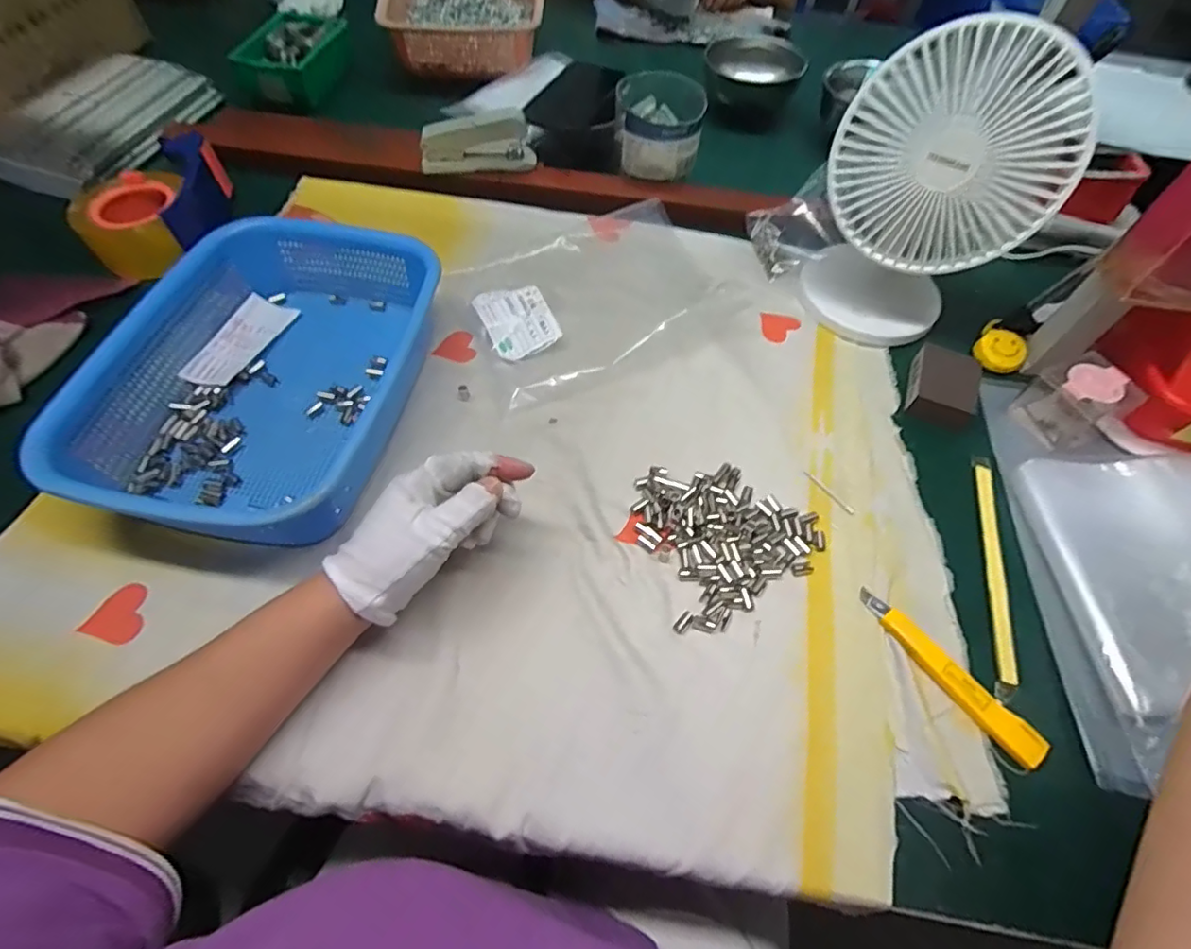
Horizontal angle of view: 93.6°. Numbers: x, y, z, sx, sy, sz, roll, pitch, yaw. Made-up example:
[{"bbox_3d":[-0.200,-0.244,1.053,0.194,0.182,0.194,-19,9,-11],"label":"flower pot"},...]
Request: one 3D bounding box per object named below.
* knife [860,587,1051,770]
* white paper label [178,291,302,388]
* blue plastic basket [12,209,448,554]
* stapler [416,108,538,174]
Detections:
[{"bbox_3d":[0.227,0.129,0.363,0.022,0.011,0.129,-35,67,-21],"label":"knife"},{"bbox_3d":[-0.302,-0.115,0.480,0.047,0.008,0.099,15,59,6],"label":"white paper label"},{"bbox_3d":[-0.246,-0.084,0.442,0.207,0.077,0.294,10,59,3],"label":"blue plastic basket"},{"bbox_3d":[-0.130,-0.363,0.610,0.120,0.048,0.030,-12,60,-10],"label":"stapler"}]

